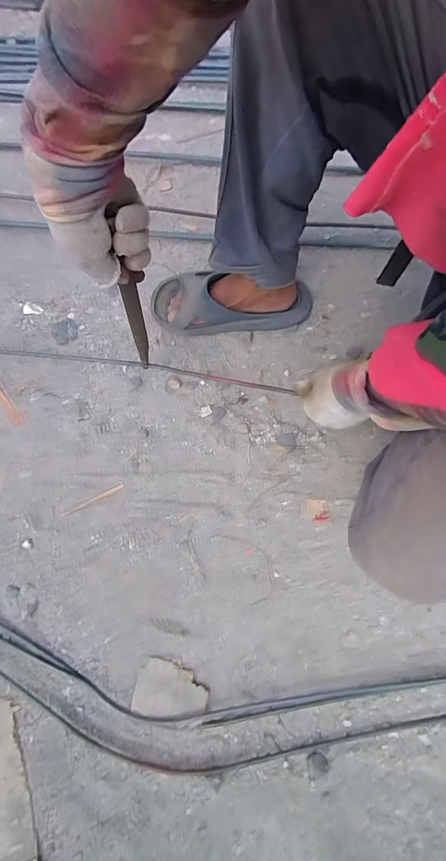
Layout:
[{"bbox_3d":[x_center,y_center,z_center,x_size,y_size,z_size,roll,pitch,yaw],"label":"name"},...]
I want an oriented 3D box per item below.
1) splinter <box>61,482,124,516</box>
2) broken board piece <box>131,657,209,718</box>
[{"bbox_3d":[-0.207,0.109,0.629,0.104,0.007,0.009,-26,80,-4],"label":"splinter"},{"bbox_3d":[-0.074,0.370,0.563,0.102,0.006,0.069,8,80,2],"label":"broken board piece"}]

